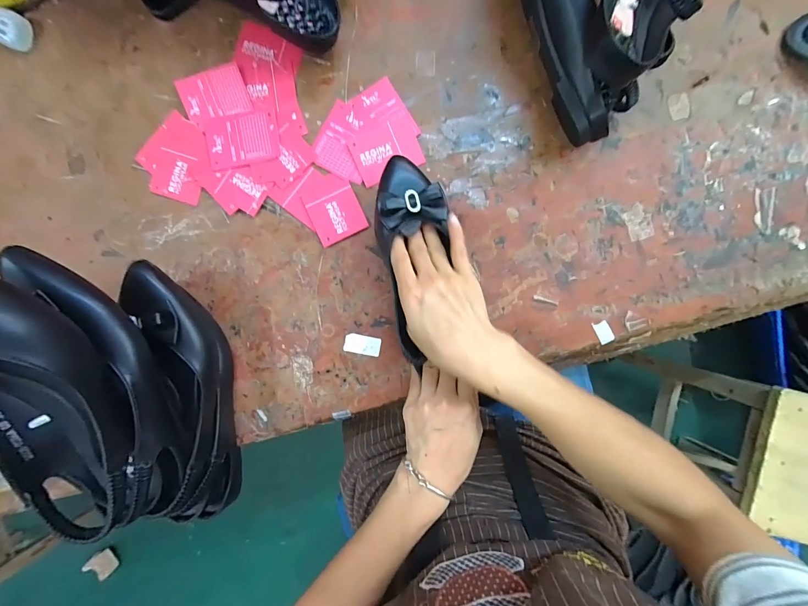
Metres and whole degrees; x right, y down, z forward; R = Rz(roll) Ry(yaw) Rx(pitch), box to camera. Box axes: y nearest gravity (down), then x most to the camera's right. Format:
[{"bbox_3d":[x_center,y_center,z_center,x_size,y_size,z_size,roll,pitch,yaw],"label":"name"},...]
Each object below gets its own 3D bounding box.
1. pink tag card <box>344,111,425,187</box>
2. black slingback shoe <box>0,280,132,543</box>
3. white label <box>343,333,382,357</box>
[{"bbox_3d":[-0.019,-0.168,0.377,0.075,0.004,0.055,-24,90,1],"label":"pink tag card"},{"bbox_3d":[-0.270,0.072,0.249,0.093,0.059,0.240,-9,115,1],"label":"black slingback shoe"},{"bbox_3d":[-0.046,0.047,0.385,0.040,0.004,0.021,11,91,1],"label":"white label"}]

